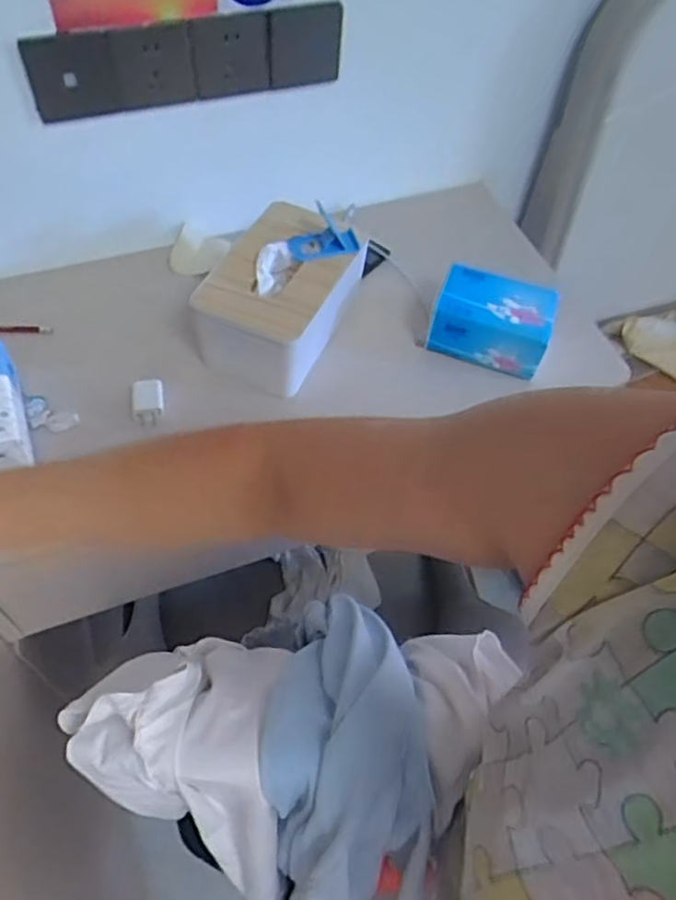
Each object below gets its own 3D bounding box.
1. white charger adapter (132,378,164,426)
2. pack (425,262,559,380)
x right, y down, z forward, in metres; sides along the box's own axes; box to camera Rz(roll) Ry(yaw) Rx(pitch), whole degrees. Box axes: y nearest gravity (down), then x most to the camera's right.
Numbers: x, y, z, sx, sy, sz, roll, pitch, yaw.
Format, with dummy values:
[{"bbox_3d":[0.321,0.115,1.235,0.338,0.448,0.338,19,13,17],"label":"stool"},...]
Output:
[{"bbox_3d":[-0.211,-0.056,0.752,0.035,0.024,0.047,-6,56,-8],"label":"white charger adapter"},{"bbox_3d":[0.186,-0.157,0.811,0.131,0.076,0.085,20,56,10],"label":"pack"}]

